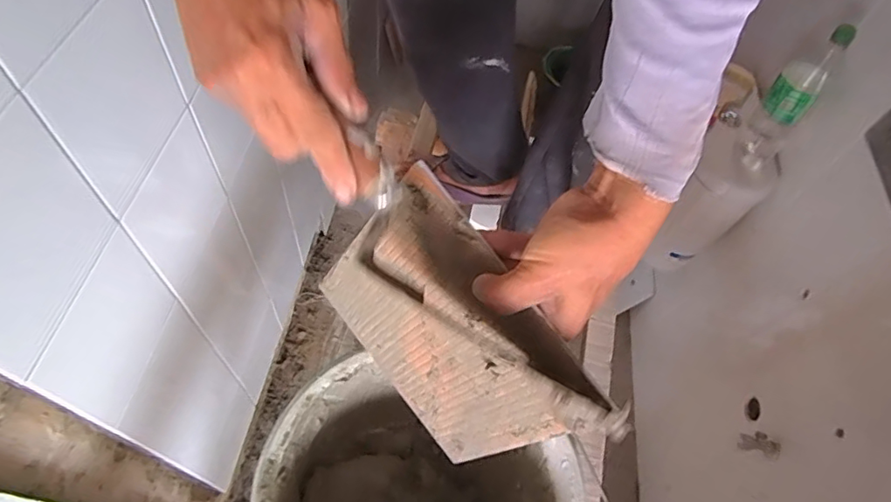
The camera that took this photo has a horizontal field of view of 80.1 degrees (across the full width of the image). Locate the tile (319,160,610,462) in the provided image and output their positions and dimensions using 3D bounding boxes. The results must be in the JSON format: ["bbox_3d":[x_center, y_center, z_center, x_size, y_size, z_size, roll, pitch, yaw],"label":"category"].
[{"bbox_3d":[-0.004,0.064,0.394,0.194,0.194,0.009,52,48,2],"label":"tile"}]

